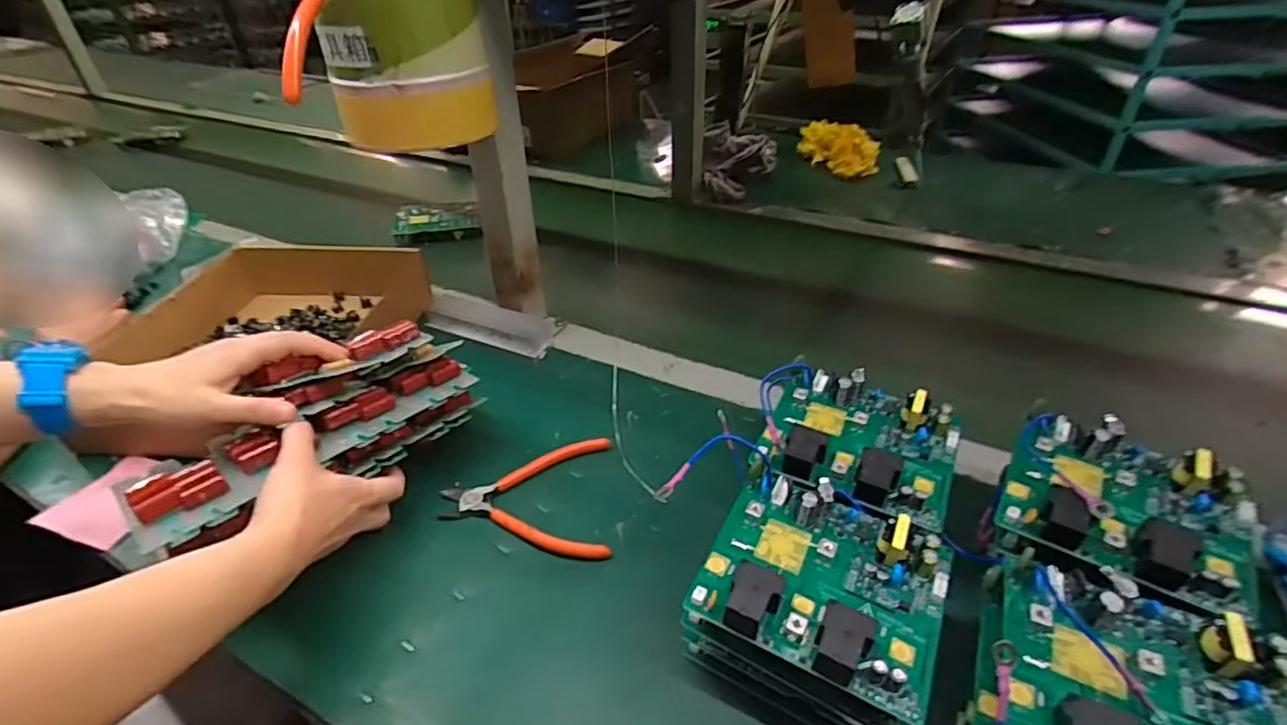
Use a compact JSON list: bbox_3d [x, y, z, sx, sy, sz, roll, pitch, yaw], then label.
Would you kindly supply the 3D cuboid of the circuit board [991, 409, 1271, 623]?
[{"bbox_3d":[0.313,0.091,0.391,0.135,0.043,0.112,21,42,28],"label":"circuit board"}]

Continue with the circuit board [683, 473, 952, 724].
[{"bbox_3d":[0.109,0.117,0.354,0.128,0.030,0.124,17,40,23],"label":"circuit board"}]

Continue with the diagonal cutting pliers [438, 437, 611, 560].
[{"bbox_3d":[-0.098,0.113,0.503,0.137,0.011,0.121,-2,36,0],"label":"diagonal cutting pliers"}]

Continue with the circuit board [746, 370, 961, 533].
[{"bbox_3d":[0.155,0.054,0.436,0.133,0.026,0.126,15,40,21],"label":"circuit board"}]

